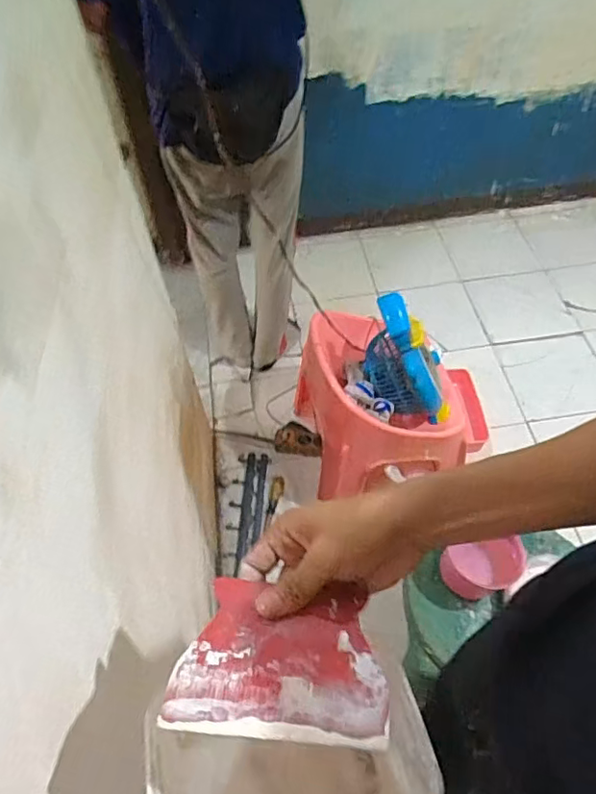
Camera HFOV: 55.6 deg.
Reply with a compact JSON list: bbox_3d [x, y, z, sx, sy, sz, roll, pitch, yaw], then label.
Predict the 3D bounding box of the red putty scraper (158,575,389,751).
[{"bbox_3d":[-0.009,0.156,0.347,0.122,0.005,0.106,3,28,6],"label":"red putty scraper"}]

